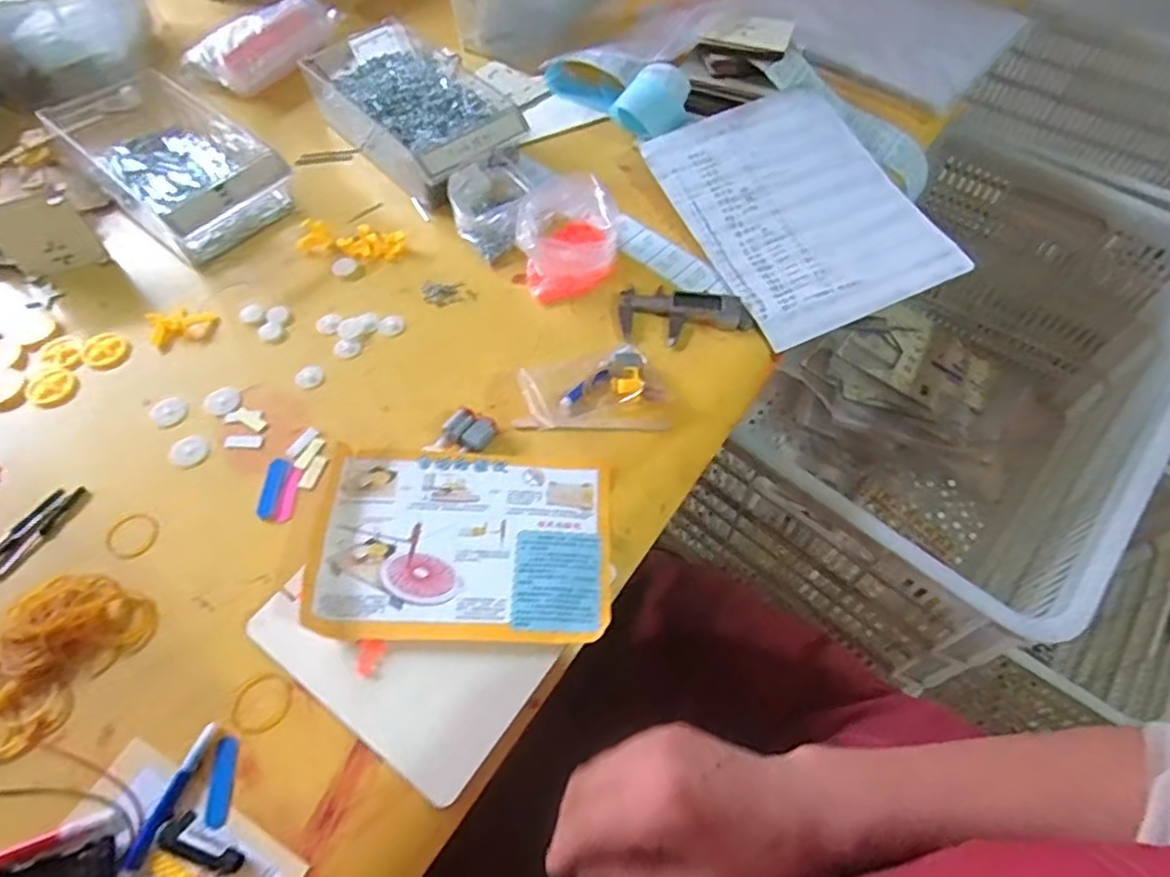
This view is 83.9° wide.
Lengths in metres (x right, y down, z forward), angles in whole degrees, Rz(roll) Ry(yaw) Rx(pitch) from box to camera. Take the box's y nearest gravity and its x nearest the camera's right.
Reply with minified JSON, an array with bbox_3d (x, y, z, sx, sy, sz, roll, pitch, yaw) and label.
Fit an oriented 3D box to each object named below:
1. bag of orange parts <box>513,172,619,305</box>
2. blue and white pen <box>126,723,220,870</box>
[{"bbox_3d":[-0.014,-0.190,0.589,0.086,0.065,0.117,2,58,2],"label":"bag of orange parts"},{"bbox_3d":[-0.237,0.203,0.374,0.009,0.007,0.075,14,59,9],"label":"blue and white pen"}]

